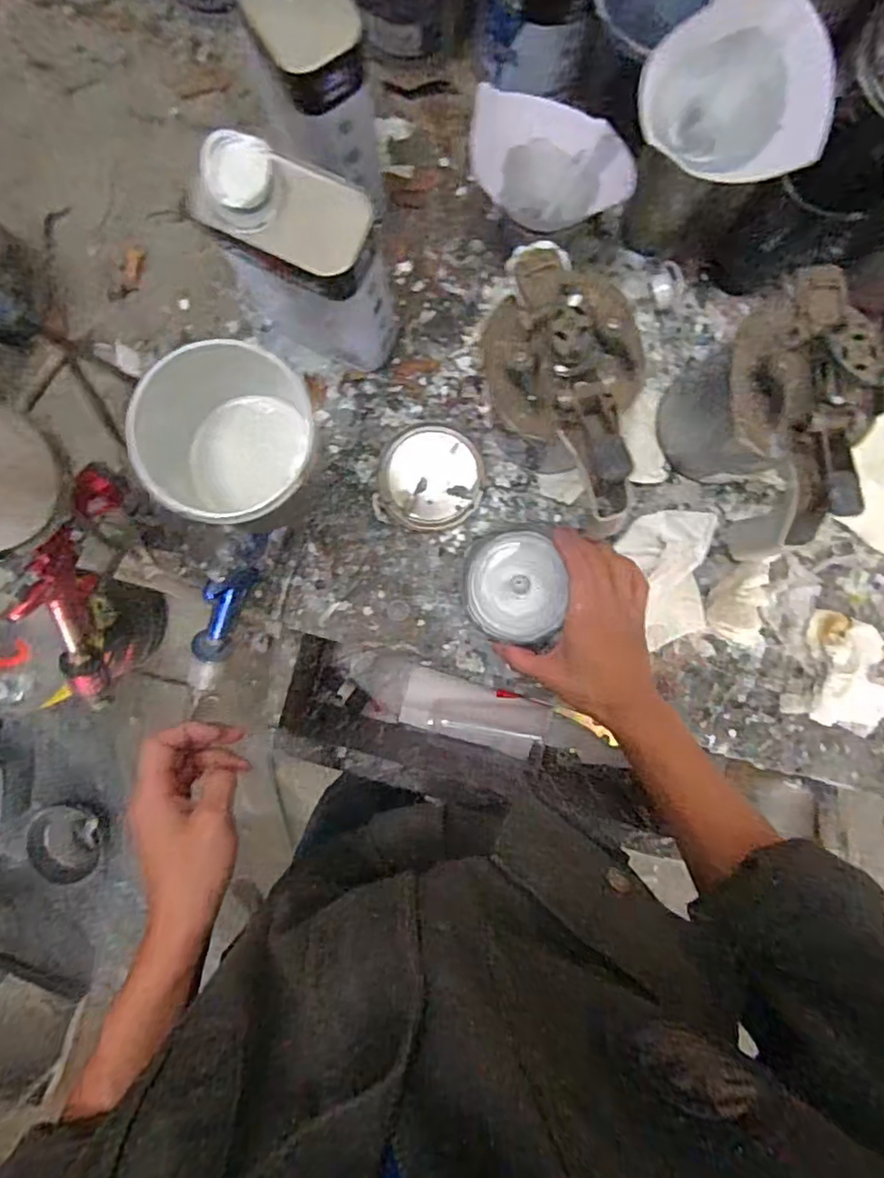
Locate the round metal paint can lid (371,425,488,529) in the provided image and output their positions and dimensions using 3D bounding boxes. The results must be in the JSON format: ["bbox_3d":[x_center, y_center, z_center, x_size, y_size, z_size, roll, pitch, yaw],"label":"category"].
[{"bbox_3d":[-0.009,-0.102,0.562,0.093,0.010,0.093,0,92,0],"label":"round metal paint can lid"}]

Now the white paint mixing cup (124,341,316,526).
[{"bbox_3d":[-0.122,-0.081,0.372,0.084,0.097,0.087,0,92,0],"label":"white paint mixing cup"}]

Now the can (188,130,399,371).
[{"bbox_3d":[-0.110,-0.242,0.469,0.138,0.196,0.070,22,92,-1],"label":"can"}]

